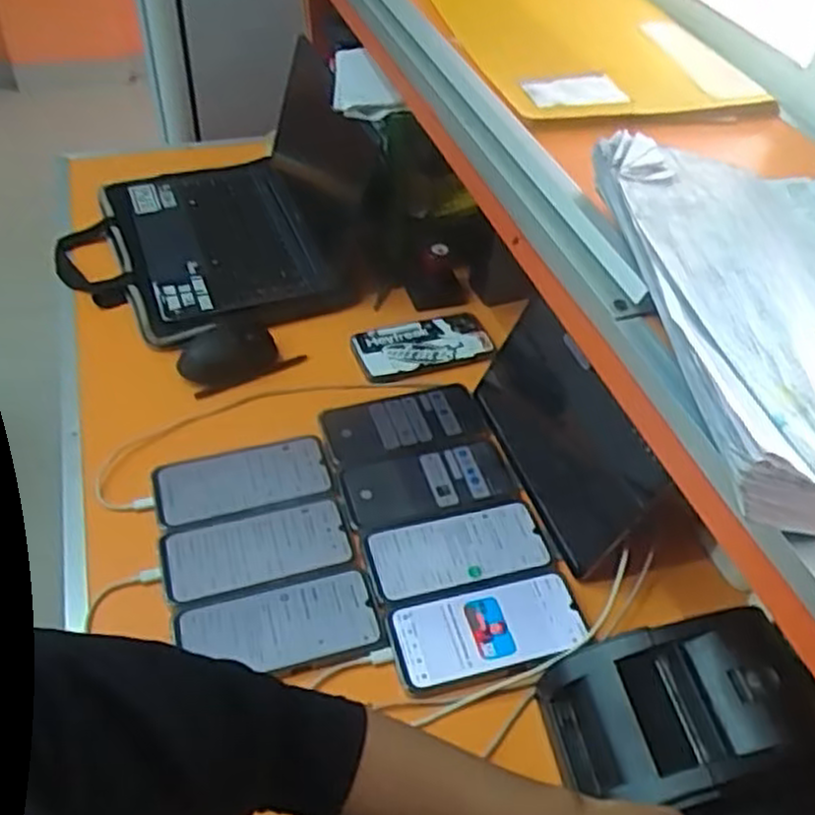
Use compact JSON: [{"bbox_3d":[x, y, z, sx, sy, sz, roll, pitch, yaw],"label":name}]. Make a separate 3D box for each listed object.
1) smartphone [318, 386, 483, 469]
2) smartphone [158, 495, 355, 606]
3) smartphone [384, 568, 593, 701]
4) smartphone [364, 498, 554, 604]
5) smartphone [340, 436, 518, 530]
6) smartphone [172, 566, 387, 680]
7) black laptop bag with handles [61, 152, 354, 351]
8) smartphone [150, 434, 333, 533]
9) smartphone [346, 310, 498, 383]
[{"bbox_3d":[-0.005,0.017,0.836,0.165,0.016,0.087,-11,50,-12],"label":"smartphone"},{"bbox_3d":[-0.138,0.130,0.713,0.169,0.010,0.080,-13,51,-14],"label":"smartphone"},{"bbox_3d":[0.070,0.190,0.668,0.168,0.009,0.084,-12,51,-13],"label":"smartphone"},{"bbox_3d":[0.049,0.133,0.723,0.168,0.009,0.079,-10,50,-11],"label":"smartphone"},{"bbox_3d":[0.020,0.075,0.778,0.166,0.010,0.081,-11,50,-12],"label":"smartphone"},{"bbox_3d":[-0.107,0.189,0.656,0.166,0.008,0.082,-12,51,-13],"label":"smartphone"},{"bbox_3d":[-0.286,-0.218,1.056,0.347,0.057,0.405,-20,53,-18],"label":"black laptop bag with handles"},{"bbox_3d":[-0.164,0.070,0.767,0.166,0.012,0.085,-13,51,-14],"label":"smartphone"},{"bbox_3d":[0.020,-0.075,0.925,0.161,0.009,0.089,-15,51,-15],"label":"smartphone"}]

